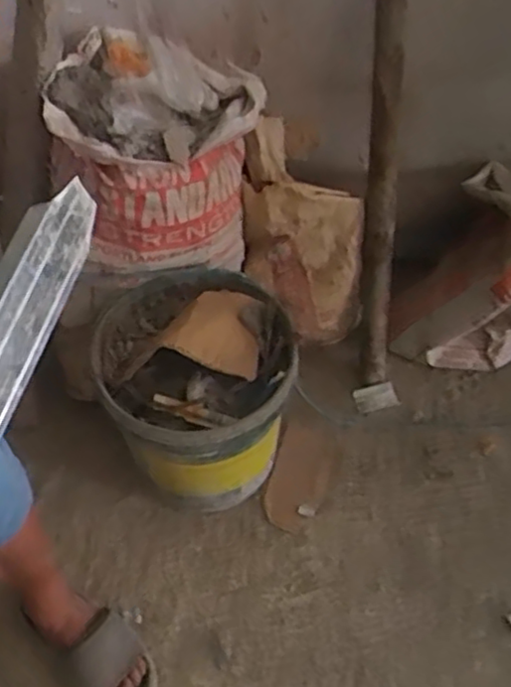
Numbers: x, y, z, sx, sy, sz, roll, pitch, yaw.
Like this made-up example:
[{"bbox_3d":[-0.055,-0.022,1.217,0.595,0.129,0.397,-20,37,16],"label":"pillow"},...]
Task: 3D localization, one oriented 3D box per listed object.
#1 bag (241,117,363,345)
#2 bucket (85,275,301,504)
[{"bbox_3d":[0.094,-0.172,1.241,0.169,0.430,0.174,-37,34,-25],"label":"bag"},{"bbox_3d":[-0.098,0.085,1.145,0.293,0.358,0.309,0,53,0],"label":"bucket"}]

